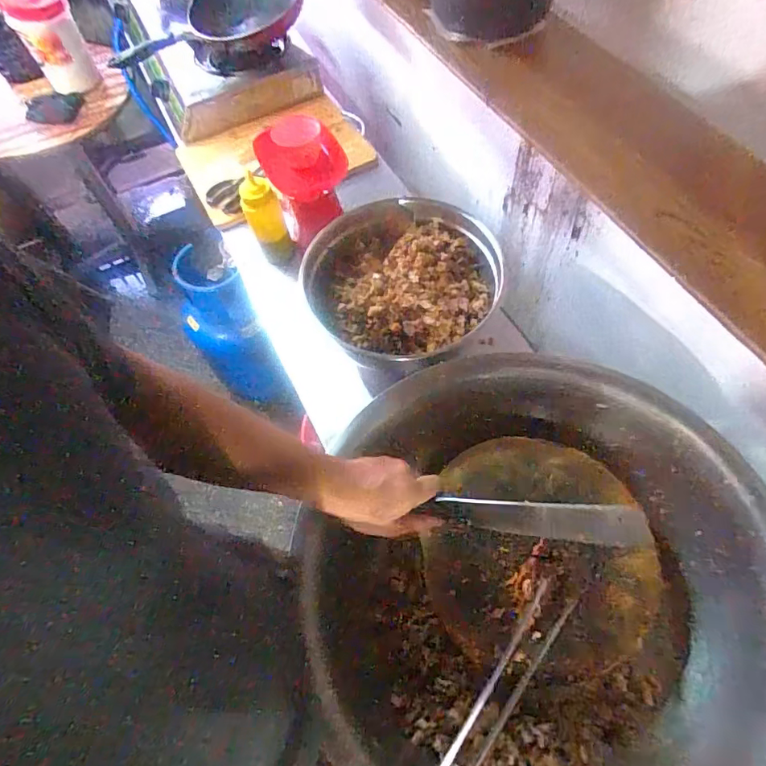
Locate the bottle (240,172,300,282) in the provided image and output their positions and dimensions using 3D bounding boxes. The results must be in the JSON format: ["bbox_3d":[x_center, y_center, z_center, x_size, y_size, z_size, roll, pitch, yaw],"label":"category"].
[{"bbox_3d":[-0.212,-0.284,0.966,0.076,0.258,0.052,-20,63,-7],"label":"bottle"}]

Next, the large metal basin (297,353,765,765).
[{"bbox_3d":[0.188,0.238,0.596,0.523,0.155,0.532,-1,62,3],"label":"large metal basin"}]

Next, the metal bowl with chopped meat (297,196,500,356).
[{"bbox_3d":[0.034,-0.168,0.807,0.293,0.092,0.274,-29,65,-11],"label":"metal bowl with chopped meat"}]

